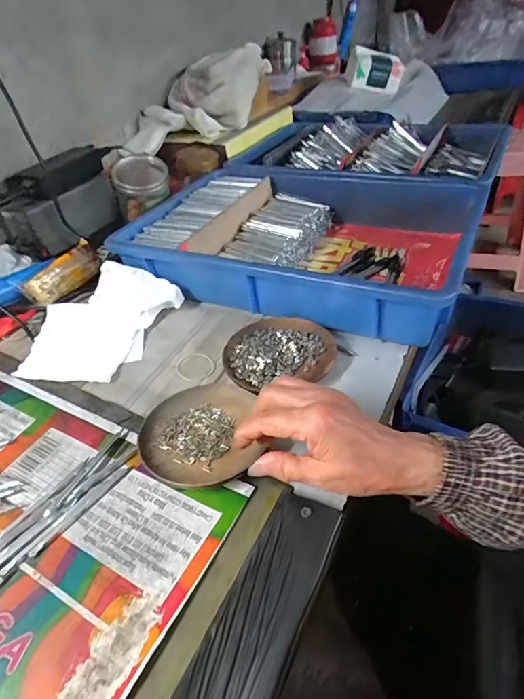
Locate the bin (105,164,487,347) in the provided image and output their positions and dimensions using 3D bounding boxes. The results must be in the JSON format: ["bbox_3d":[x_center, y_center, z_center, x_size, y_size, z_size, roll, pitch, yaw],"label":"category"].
[{"bbox_3d":[0.049,-0.166,0.600,0.426,0.074,0.323,14,44,23],"label":"bin"}]

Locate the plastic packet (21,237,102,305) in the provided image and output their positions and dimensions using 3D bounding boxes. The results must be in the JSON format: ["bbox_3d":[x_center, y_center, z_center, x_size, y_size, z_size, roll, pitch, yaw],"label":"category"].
[{"bbox_3d":[-0.277,-0.110,0.609,0.034,0.044,0.114,14,44,24],"label":"plastic packet"}]

